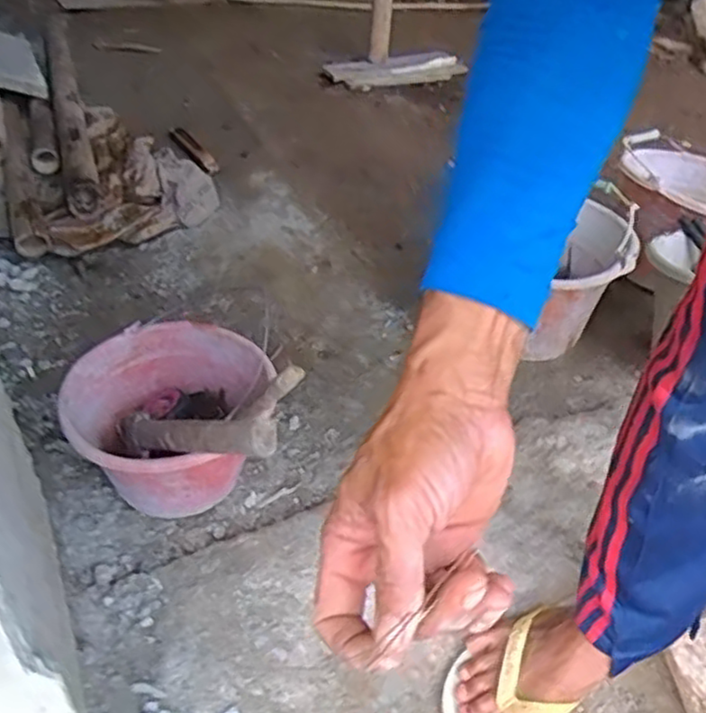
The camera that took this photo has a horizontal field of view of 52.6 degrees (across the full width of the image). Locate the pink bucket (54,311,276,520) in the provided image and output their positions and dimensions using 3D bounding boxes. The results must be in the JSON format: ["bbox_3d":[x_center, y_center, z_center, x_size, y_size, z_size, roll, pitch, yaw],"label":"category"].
[{"bbox_3d":[-0.241,0.092,0.925,0.235,0.160,0.247,2,41,-2],"label":"pink bucket"}]

